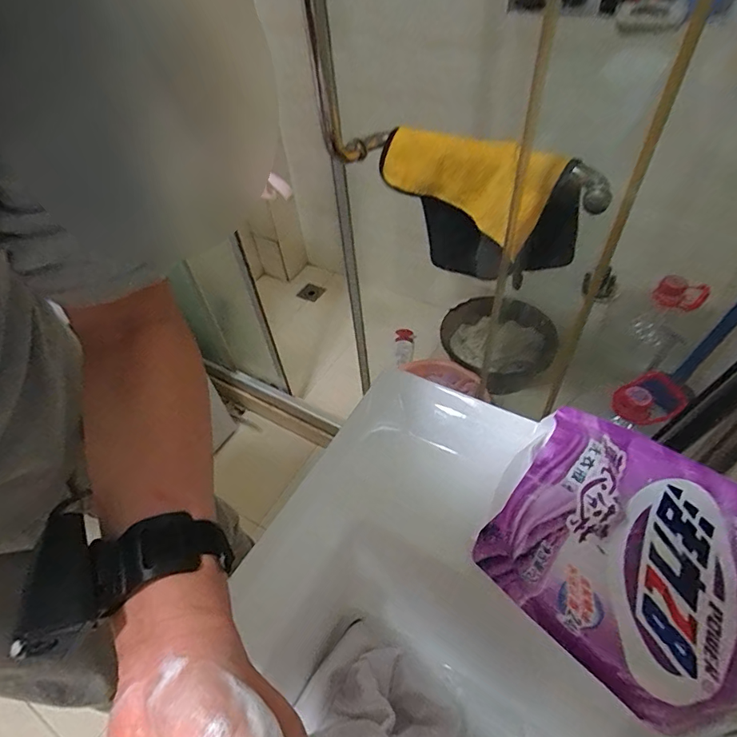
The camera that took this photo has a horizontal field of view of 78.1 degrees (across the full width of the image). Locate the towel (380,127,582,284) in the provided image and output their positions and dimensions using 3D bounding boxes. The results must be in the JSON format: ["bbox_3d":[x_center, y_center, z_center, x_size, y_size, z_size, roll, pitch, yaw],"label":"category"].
[{"bbox_3d":[0.171,-0.241,0.737,0.326,0.253,0.075,28,58,26],"label":"towel"}]

